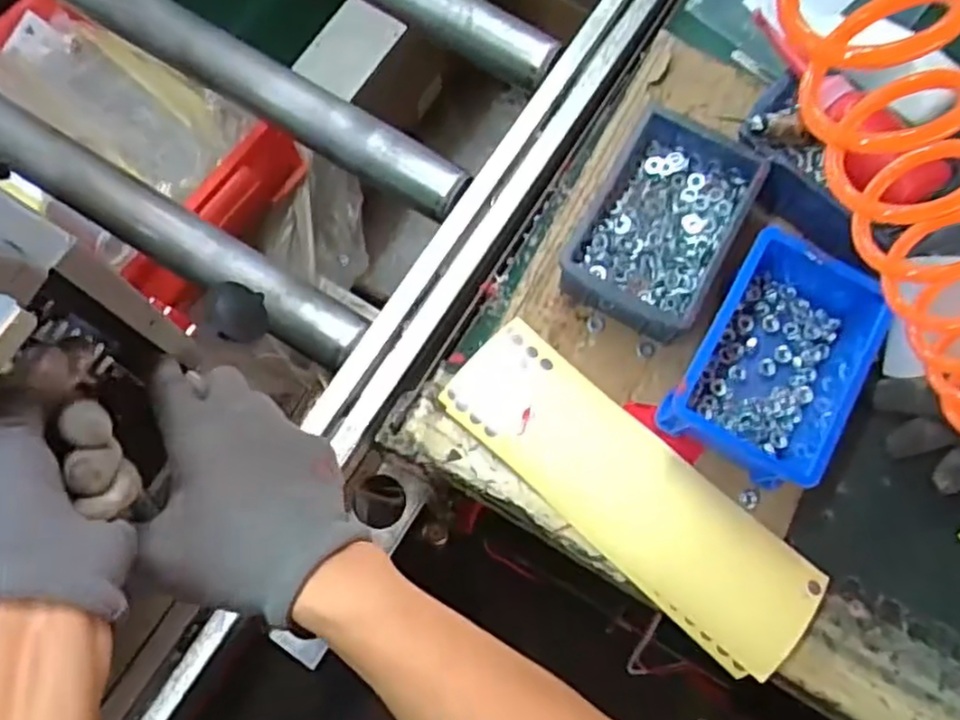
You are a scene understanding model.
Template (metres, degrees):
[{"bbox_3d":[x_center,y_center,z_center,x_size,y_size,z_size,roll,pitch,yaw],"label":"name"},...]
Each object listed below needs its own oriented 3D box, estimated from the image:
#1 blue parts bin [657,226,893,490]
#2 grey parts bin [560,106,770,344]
[{"bbox_3d":[0.196,-0.003,0.471,0.103,0.051,0.158,31,75,6],"label":"blue parts bin"},{"bbox_3d":[0.124,-0.092,0.498,0.094,0.044,0.150,30,75,6],"label":"grey parts bin"}]

